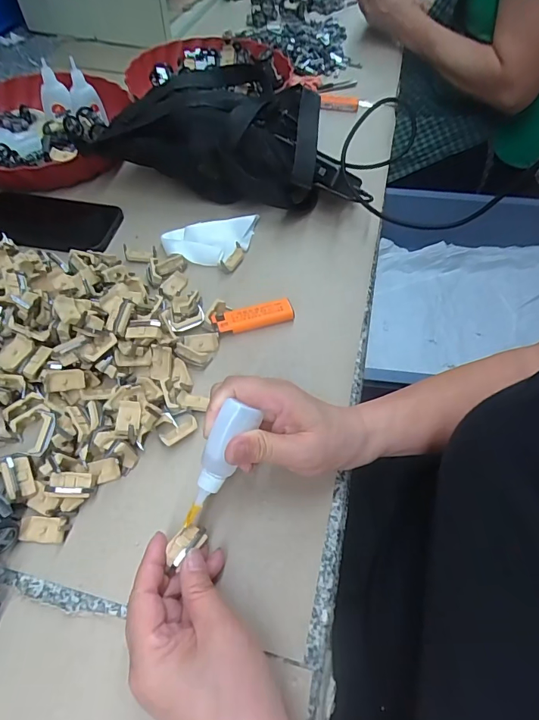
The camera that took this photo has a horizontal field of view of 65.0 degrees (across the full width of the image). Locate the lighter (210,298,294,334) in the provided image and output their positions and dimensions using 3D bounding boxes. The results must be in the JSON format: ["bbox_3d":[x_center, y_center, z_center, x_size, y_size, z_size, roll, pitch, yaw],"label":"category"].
[{"bbox_3d":[-0.016,-0.043,0.428,0.080,0.016,0.024,-13,58,-9],"label":"lighter"}]

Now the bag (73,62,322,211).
[{"bbox_3d":[-0.055,-0.293,0.543,0.261,0.092,0.199,17,58,10],"label":"bag"}]

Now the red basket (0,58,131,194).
[{"bbox_3d":[-0.324,-0.333,0.586,0.237,0.054,0.256,-2,57,-2],"label":"red basket"}]

